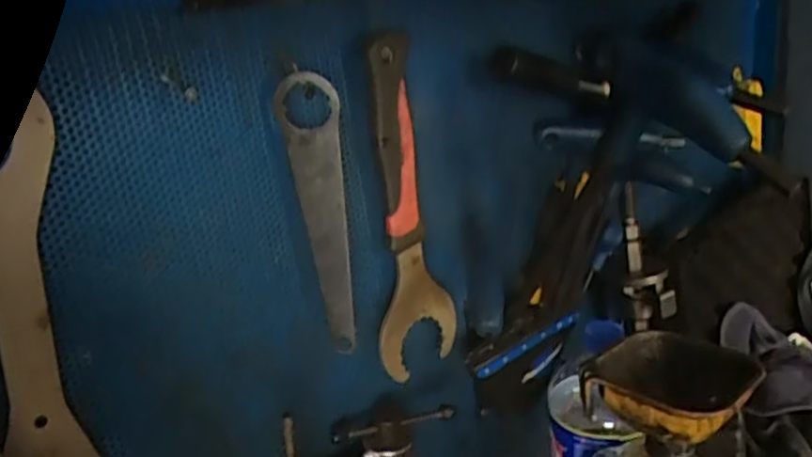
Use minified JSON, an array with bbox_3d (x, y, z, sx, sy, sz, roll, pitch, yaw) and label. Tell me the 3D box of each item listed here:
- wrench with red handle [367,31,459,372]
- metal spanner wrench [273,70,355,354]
[{"bbox_3d":[-0.003,-0.012,0.511,0.073,0.246,0.018,-23,26,-39],"label":"wrench with red handle"},{"bbox_3d":[-0.057,-0.008,0.456,0.039,0.180,0.006,4,21,15],"label":"metal spanner wrench"}]

